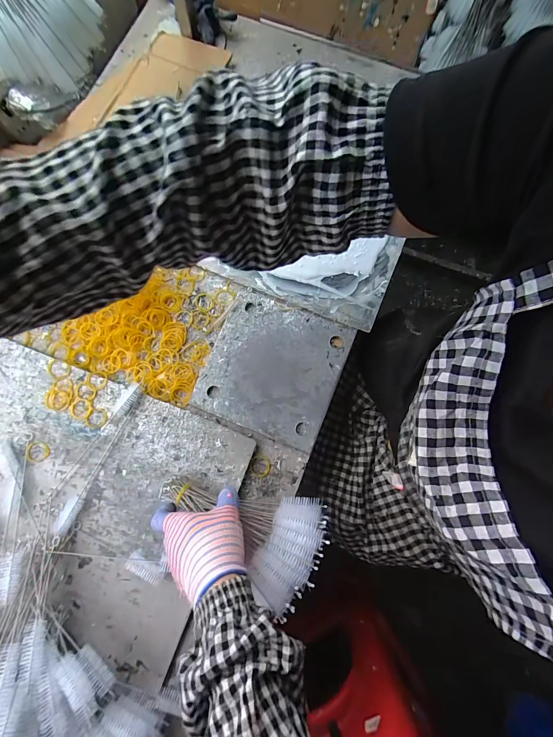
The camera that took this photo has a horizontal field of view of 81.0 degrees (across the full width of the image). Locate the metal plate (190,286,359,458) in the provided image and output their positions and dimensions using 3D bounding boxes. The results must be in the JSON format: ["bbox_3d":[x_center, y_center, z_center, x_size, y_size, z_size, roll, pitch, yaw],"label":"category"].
[{"bbox_3d":[-0.004,-0.005,0.490,0.191,0.010,0.197,22,81,3],"label":"metal plate"}]

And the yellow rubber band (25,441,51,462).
[{"bbox_3d":[-0.337,0.117,0.456,0.034,0.004,0.028,8,81,1],"label":"yellow rubber band"}]

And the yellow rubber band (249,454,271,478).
[{"bbox_3d":[-0.024,0.141,0.468,0.030,0.006,0.032,0,81,0],"label":"yellow rubber band"}]

